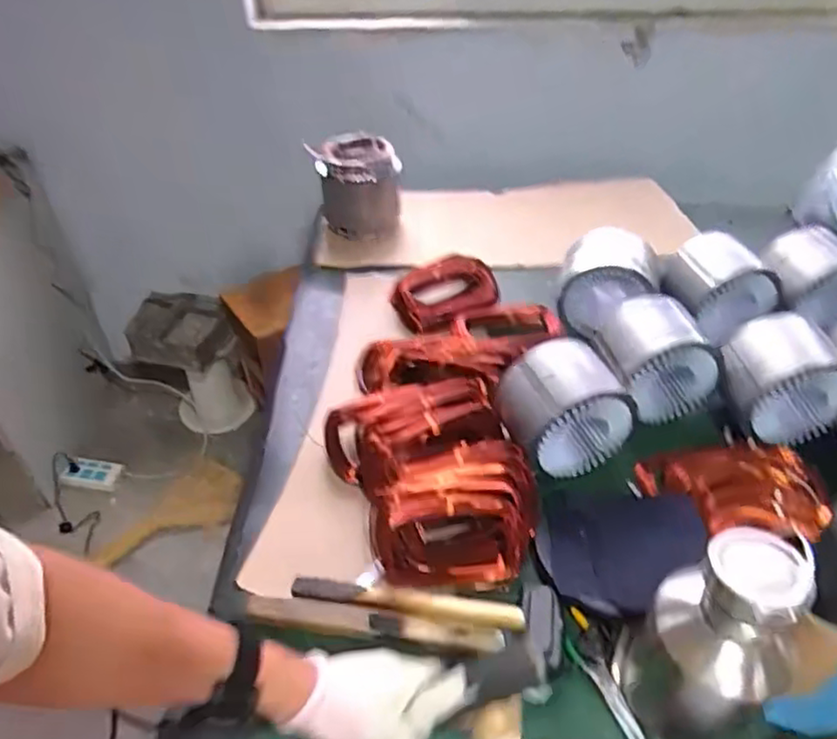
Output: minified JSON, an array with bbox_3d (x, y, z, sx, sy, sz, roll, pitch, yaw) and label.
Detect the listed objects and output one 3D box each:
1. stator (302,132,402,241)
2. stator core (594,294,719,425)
[{"bbox_3d":[-0.118,-0.345,1.287,0.150,0.151,0.139,-14,45,-14],"label":"stator"},{"bbox_3d":[0.330,-0.019,0.960,0.137,0.134,0.130,-15,46,-14],"label":"stator core"}]

